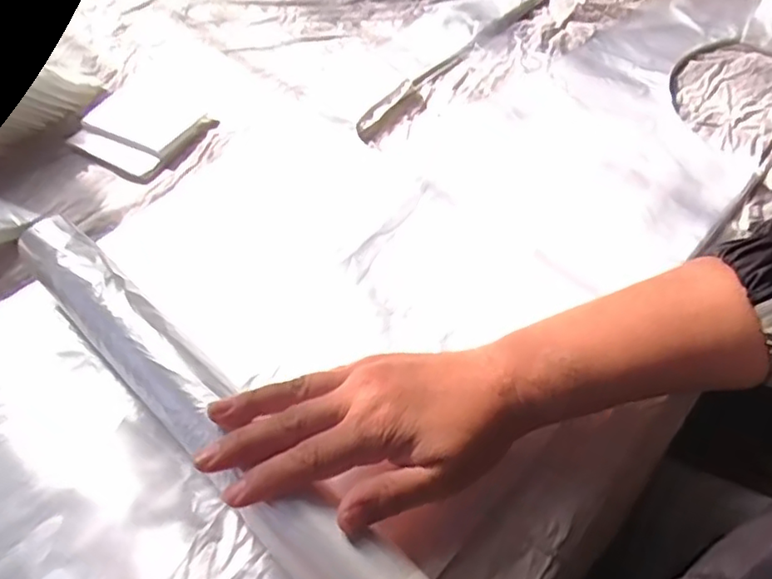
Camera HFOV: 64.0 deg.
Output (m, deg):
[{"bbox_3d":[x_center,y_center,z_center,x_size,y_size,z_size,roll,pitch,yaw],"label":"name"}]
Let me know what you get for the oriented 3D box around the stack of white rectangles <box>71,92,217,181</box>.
[{"bbox_3d":[-0.197,-0.127,0.498,0.095,0.011,0.085,24,58,19],"label":"stack of white rectangles"}]

